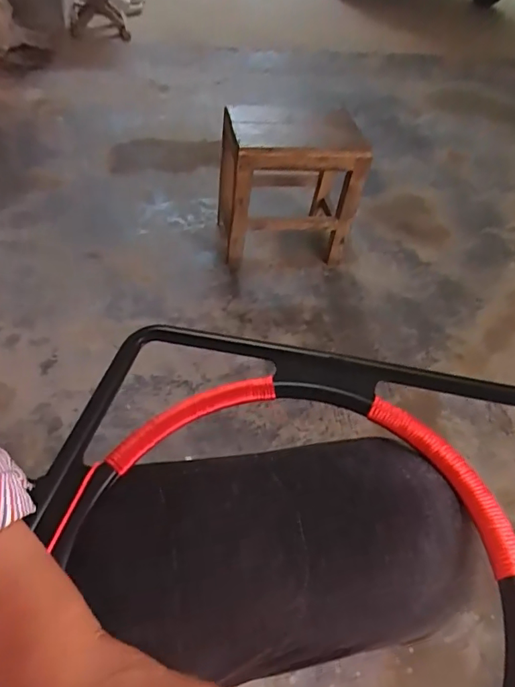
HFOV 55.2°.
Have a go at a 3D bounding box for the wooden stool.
[{"bbox_3d":[0.069,-0.344,1.121,0.291,0.314,0.178,-2,49,-13],"label":"wooden stool"}]

